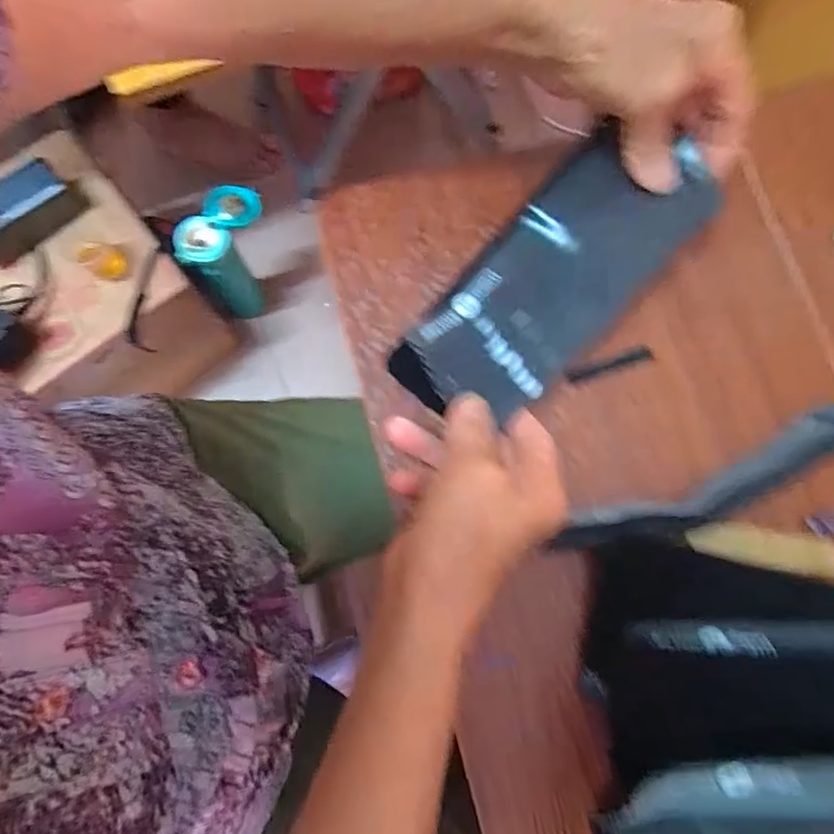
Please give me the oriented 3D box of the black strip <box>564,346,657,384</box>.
[{"bbox_3d":[0.119,-0.032,0.323,0.058,0.006,0.010,-17,81,-4],"label":"black strip"}]

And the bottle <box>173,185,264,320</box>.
[{"bbox_3d":[-0.255,-0.229,0.771,0.084,0.209,0.121,25,80,3],"label":"bottle"}]

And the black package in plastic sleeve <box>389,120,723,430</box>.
[{"bbox_3d":[0.082,-0.082,0.305,0.218,0.021,0.082,-45,99,-8],"label":"black package in plastic sleeve"}]

